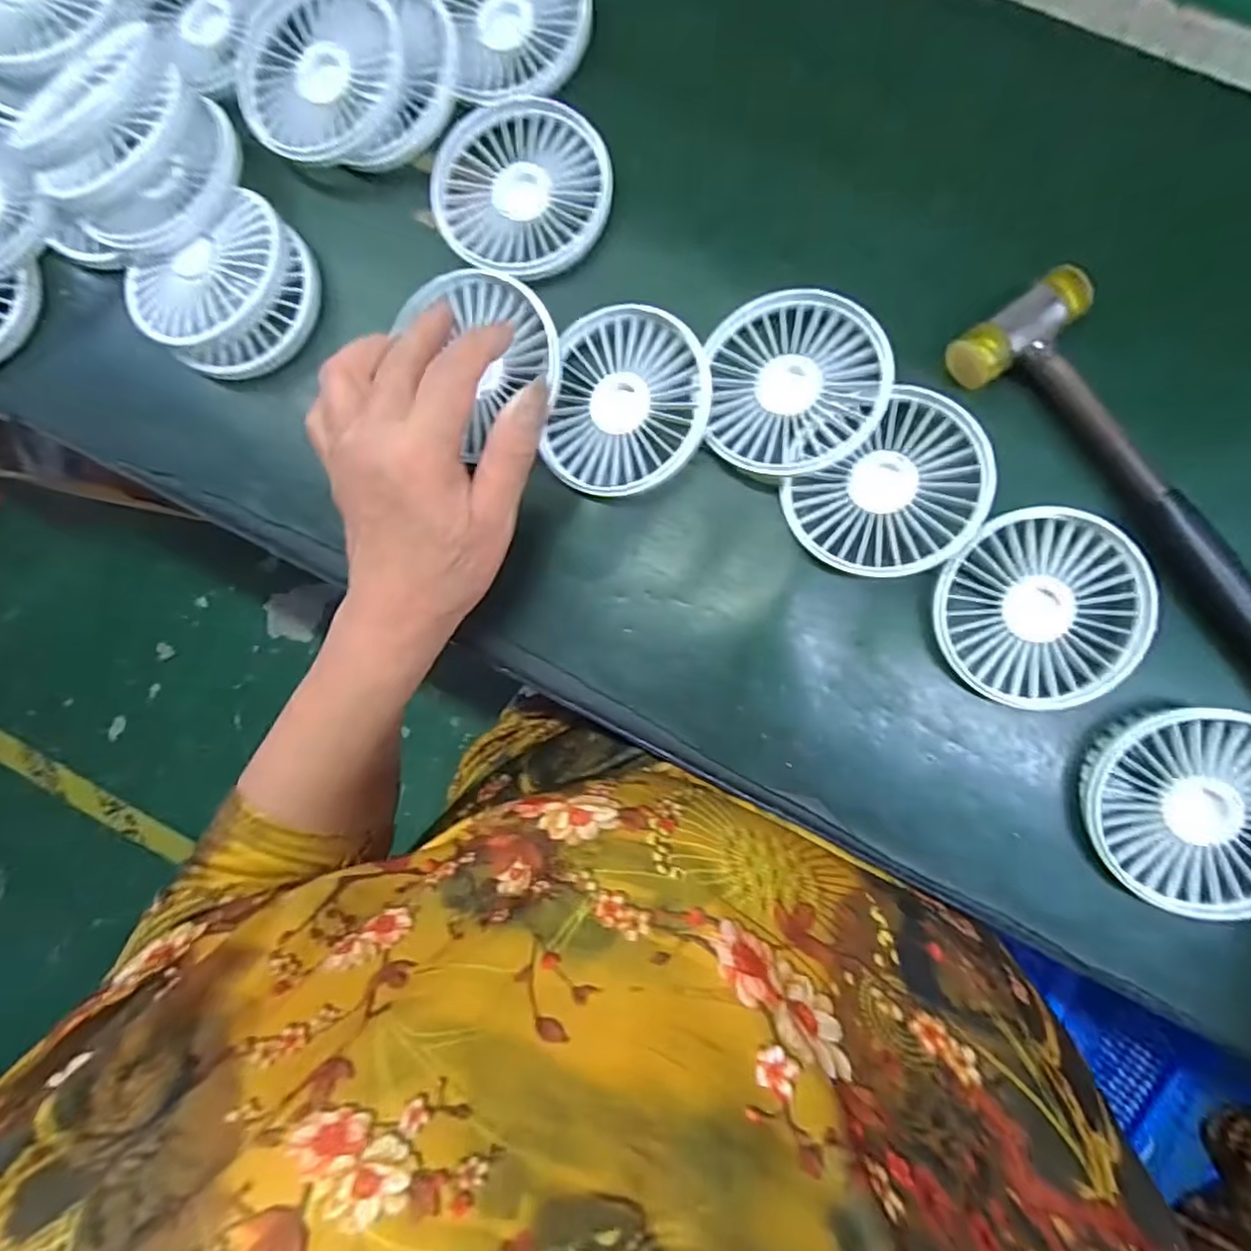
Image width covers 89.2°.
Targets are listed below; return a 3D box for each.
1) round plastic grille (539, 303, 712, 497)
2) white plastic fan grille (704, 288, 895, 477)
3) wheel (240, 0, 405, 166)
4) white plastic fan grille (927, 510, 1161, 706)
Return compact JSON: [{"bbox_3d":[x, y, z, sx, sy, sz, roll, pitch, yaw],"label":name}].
[{"bbox_3d":[0.002,-0.107,0.304,0.078,0.010,0.087,16,94,21],"label":"round plastic grille"},{"bbox_3d":[0.079,-0.113,0.295,0.078,0.021,0.085,2,87,4],"label":"white plastic fan grille"},{"bbox_3d":[-0.159,-0.287,0.320,0.084,0.020,0.096,-34,86,2],"label":"wheel"},{"bbox_3d":[0.188,-0.006,0.286,0.084,0.018,0.088,0,87,4],"label":"white plastic fan grille"}]

